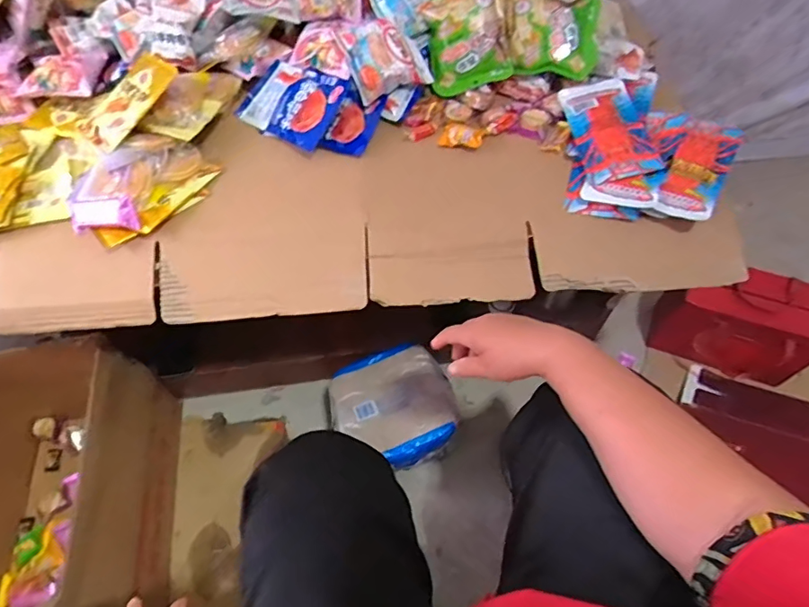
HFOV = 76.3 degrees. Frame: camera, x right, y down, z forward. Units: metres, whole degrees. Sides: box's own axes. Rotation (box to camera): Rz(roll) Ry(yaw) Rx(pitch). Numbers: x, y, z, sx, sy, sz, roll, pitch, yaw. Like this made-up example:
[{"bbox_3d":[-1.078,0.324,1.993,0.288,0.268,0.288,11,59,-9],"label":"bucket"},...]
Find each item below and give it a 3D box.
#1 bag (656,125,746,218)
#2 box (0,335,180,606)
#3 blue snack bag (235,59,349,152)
[{"bbox_3d":[0.399,-0.183,0.697,0.070,0.032,0.156,26,63,17],"label":"bag"},{"bbox_3d":[-0.566,0.298,0.822,0.310,0.264,0.379,-5,58,-1],"label":"box"},{"bbox_3d":[-0.172,-0.311,0.790,0.157,0.027,0.125,28,83,26],"label":"blue snack bag"}]

